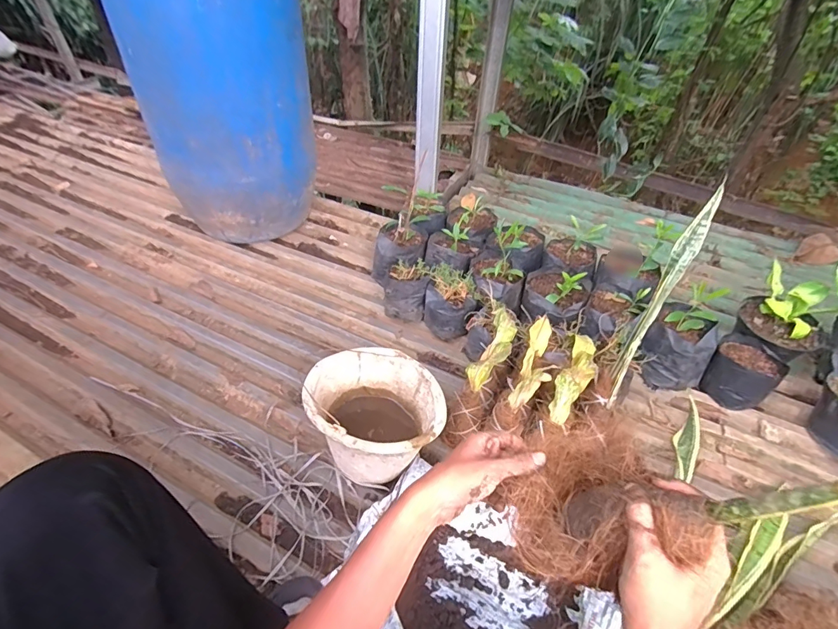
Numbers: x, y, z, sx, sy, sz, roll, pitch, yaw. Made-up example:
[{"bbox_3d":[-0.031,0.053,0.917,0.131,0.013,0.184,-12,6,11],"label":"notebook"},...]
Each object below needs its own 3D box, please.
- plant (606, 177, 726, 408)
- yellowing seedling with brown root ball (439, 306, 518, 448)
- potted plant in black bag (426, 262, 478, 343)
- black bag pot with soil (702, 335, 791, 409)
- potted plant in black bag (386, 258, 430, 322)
[{"bbox_3d":[0.427,-0.029,0.774,0.034,0.419,0.061,28,13,25],"label":"plant"},{"bbox_3d":[0.140,0.109,0.908,0.071,0.075,0.300,22,69,20],"label":"yellowing seedling with brown root ball"},{"bbox_3d":[0.083,-0.027,1.116,0.131,0.129,0.146,8,43,5],"label":"potted plant in black bag"},{"bbox_3d":[0.734,0.130,0.994,0.125,0.116,0.129,1,43,-1],"label":"black bag pot with soil"},{"bbox_3d":[-0.031,-0.065,1.150,0.112,0.129,0.106,8,43,6],"label":"potted plant in black bag"}]

